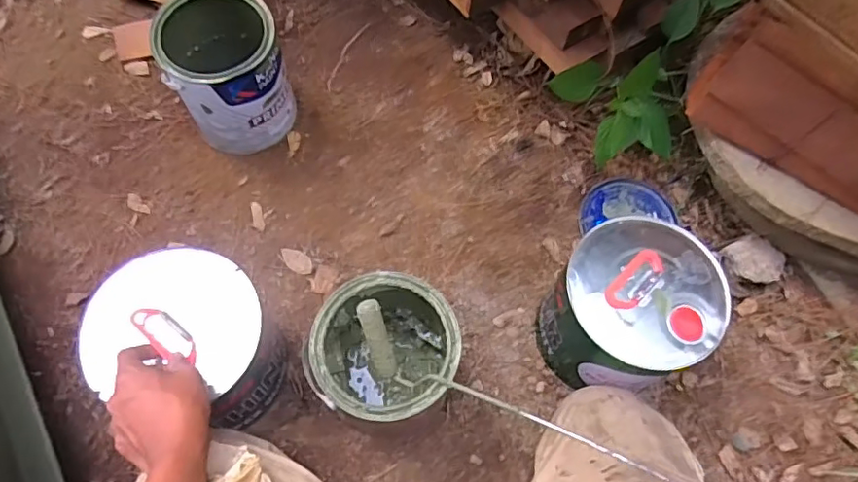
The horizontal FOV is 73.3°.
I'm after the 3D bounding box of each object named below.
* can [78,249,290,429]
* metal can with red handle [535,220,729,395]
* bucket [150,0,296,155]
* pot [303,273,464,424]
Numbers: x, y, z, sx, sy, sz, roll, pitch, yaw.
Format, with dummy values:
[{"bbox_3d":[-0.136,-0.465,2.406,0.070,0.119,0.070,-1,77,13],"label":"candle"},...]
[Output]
[{"bbox_3d":[-0.287,0.131,0.729,0.185,0.198,0.165,12,64,2],"label":"can"},{"bbox_3d":[0.261,0.100,0.789,0.190,0.210,0.186,1,64,-3],"label":"metal can with red handle"},{"bbox_3d":[-0.320,-0.268,0.923,0.169,0.204,0.186,-21,69,-13],"label":"bucket"},{"bbox_3d":[-0.055,0.160,0.750,0.165,0.206,0.168,1,64,-3],"label":"pot"}]

